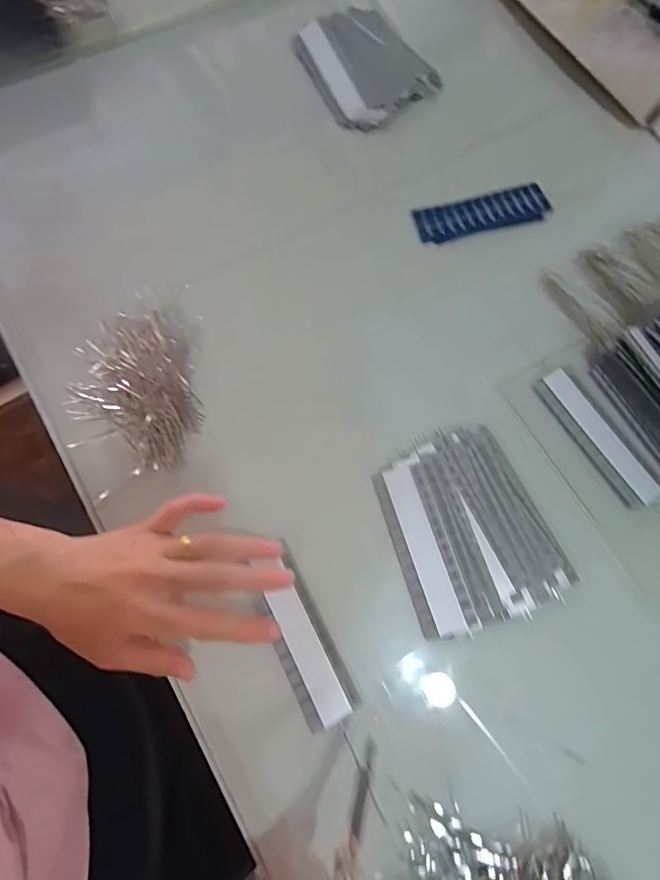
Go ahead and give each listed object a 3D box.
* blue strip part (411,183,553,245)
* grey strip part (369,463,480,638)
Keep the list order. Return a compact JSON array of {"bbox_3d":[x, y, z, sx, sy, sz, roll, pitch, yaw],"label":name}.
[{"bbox_3d":[0.149,-0.220,0.460,0.137,0.011,0.039,-15,74,-6],"label":"blue strip part"},{"bbox_3d":[0.070,0.079,0.350,0.039,0.010,0.123,-16,74,-7],"label":"grey strip part"}]

